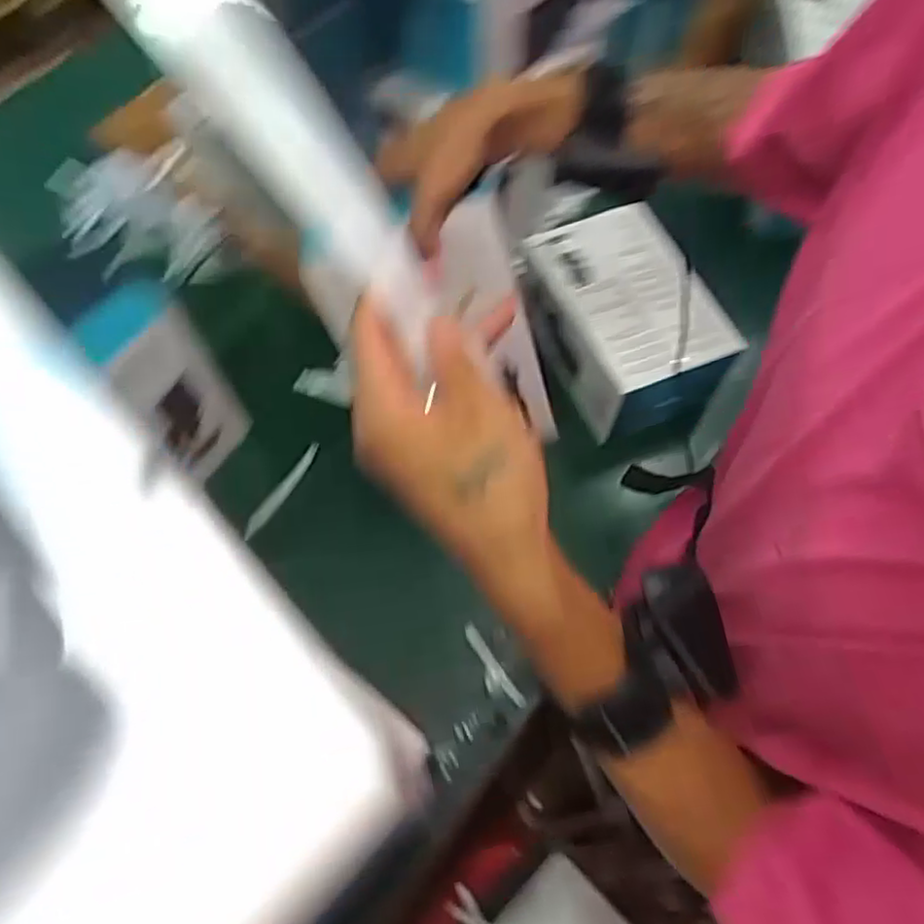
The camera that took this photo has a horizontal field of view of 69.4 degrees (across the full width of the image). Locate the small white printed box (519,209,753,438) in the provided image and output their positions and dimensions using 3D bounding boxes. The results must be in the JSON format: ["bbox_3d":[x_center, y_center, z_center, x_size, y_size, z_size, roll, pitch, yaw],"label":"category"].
[{"bbox_3d":[0.180,-0.167,0.778,0.152,0.107,0.247,-21,66,-11],"label":"small white printed box"}]

